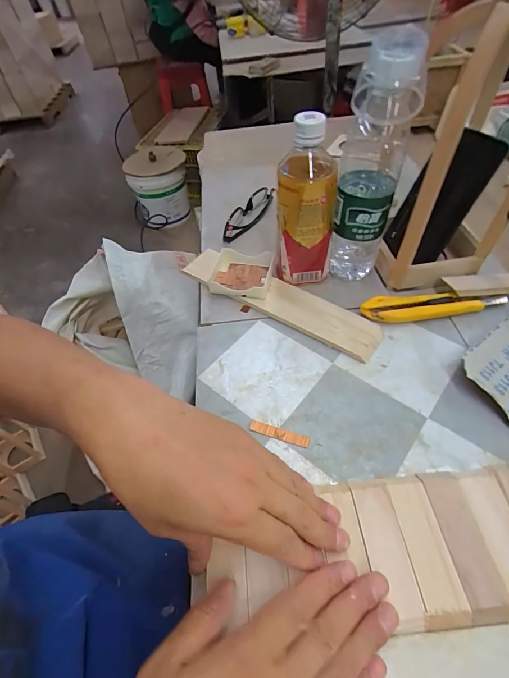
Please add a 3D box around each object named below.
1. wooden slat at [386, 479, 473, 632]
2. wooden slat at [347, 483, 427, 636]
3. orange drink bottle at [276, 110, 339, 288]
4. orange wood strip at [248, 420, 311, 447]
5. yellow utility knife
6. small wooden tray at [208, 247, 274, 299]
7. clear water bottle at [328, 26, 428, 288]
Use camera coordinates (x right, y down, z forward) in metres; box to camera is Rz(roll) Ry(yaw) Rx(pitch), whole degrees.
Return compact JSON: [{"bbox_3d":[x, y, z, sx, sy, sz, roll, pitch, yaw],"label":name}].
[{"bbox_3d":[0.128,0.154,0.255,0.031,0.007,0.096,-5,51,1],"label":"wooden slat"},{"bbox_3d":[0.100,0.156,0.255,0.030,0.009,0.097,-9,51,-2],"label":"wooden slat"},{"bbox_3d":[0.059,-0.148,0.394,0.066,0.188,0.058,7,52,11],"label":"orange drink bottle"},{"bbox_3d":[0.024,0.090,0.322,0.058,0.004,0.012,13,53,16],"label":"orange wood strip"},{"bbox_3d":[0.213,-0.038,0.399,0.169,0.021,0.028,-5,51,2],"label":"yellow utility knife"},{"bbox_3d":[-0.018,-0.083,0.447,0.081,0.029,0.067,10,52,13],"label":"small wooden tray"},{"bbox_3d":[0.127,-0.175,0.372,0.064,0.237,0.067,8,52,12],"label":"clear water bottle"}]

